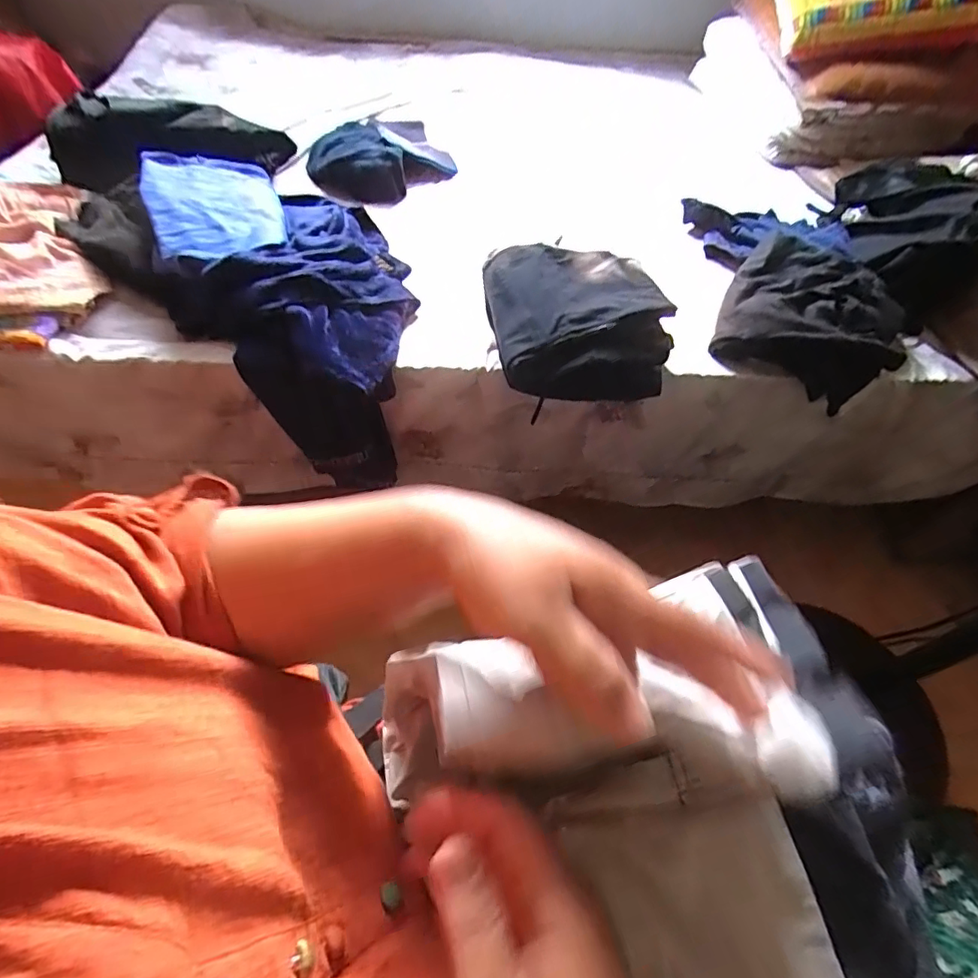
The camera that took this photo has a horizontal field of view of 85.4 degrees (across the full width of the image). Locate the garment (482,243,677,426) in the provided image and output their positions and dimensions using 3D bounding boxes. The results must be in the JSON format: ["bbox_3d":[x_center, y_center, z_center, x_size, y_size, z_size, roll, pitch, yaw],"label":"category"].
[{"bbox_3d":[0.114,-0.227,0.719,0.223,0.091,0.208,-7,54,-10],"label":"garment"}]

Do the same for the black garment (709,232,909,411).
[{"bbox_3d":[0.478,-0.251,0.790,0.237,0.095,0.251,27,56,14],"label":"black garment"}]

